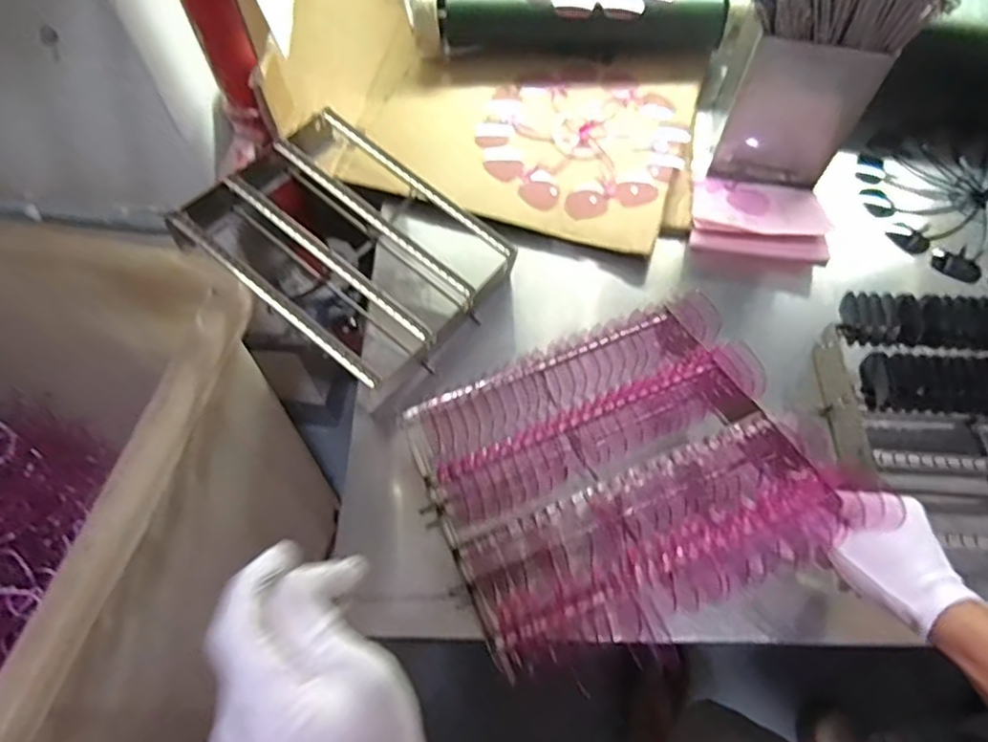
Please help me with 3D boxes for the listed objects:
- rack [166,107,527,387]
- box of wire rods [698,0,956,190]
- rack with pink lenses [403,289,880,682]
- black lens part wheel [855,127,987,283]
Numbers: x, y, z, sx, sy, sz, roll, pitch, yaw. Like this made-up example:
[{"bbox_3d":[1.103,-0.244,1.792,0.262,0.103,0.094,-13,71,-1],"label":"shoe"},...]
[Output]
[{"bbox_3d":[-0.187,-0.158,0.734,0.355,0.105,0.245,36,66,19],"label":"rack"},{"bbox_3d":[0.374,-0.398,0.743,0.200,0.352,0.203,22,63,12],"label":"box of wire rods"},{"bbox_3d":[0.104,0.082,0.560,0.317,0.096,0.277,-19,62,-10],"label":"rack with pink lenses"},{"bbox_3d":[0.679,-0.225,0.853,0.331,0.040,0.283,13,61,7],"label":"black lens part wheel"}]

